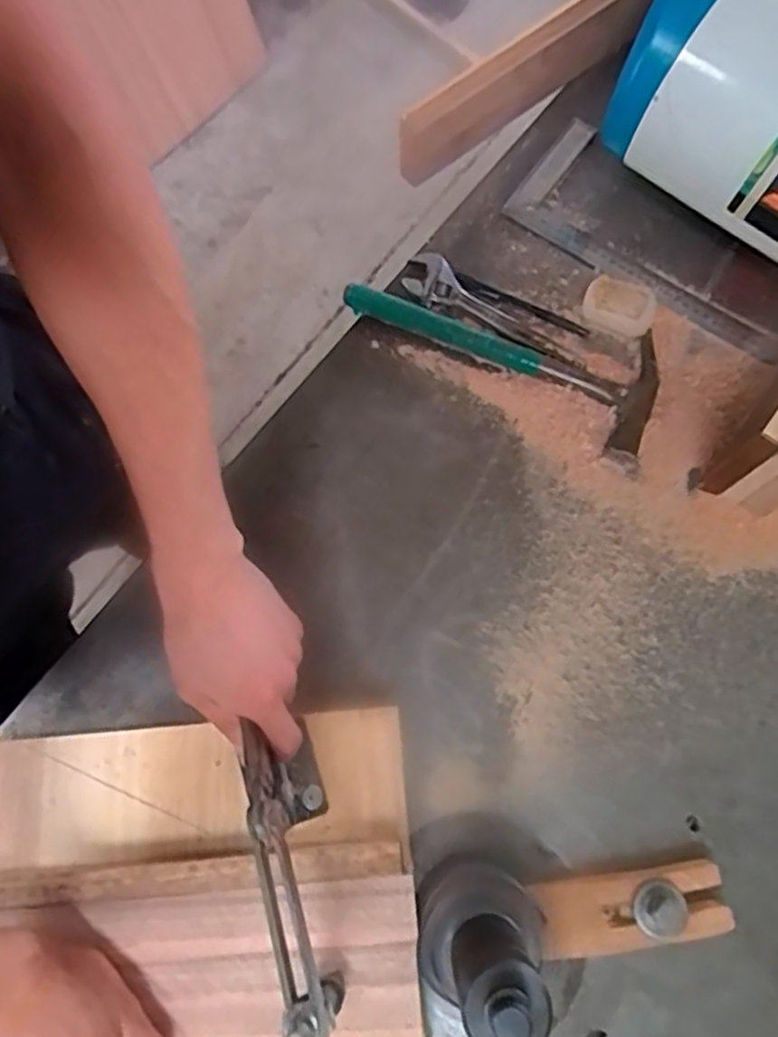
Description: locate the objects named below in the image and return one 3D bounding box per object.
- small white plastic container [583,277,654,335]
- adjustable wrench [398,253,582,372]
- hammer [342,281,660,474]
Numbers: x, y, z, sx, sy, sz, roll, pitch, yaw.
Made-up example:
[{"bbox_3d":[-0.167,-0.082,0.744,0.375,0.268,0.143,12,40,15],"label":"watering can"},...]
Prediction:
[{"bbox_3d":[0.208,-0.193,0.632,0.061,0.026,0.045,21,75,8],"label":"small white plastic container"},{"bbox_3d":[0.092,-0.186,0.636,0.183,0.011,0.041,35,77,12],"label":"adjustable wrench"},{"bbox_3d":[0.109,-0.164,0.630,0.293,0.023,0.112,30,76,11],"label":"hammer"}]

